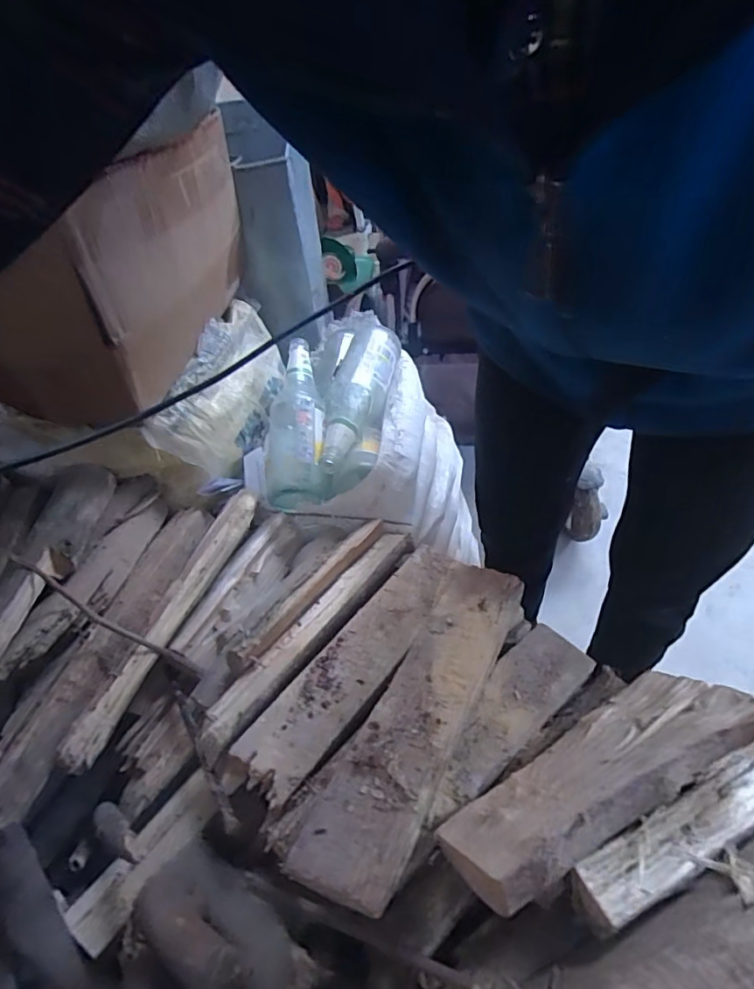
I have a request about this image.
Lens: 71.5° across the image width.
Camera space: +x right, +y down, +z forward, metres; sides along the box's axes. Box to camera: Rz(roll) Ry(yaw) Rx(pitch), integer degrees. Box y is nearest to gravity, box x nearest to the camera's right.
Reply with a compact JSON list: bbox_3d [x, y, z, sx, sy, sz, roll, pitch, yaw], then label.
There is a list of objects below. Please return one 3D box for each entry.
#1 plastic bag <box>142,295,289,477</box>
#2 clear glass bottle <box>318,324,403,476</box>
[{"bbox_3d":[-0.195,-0.148,0.703,0.073,0.117,0.292,5,50,10],"label":"plastic bag"},{"bbox_3d":[-0.024,-0.131,0.689,0.072,0.064,0.247,8,51,12],"label":"clear glass bottle"}]

